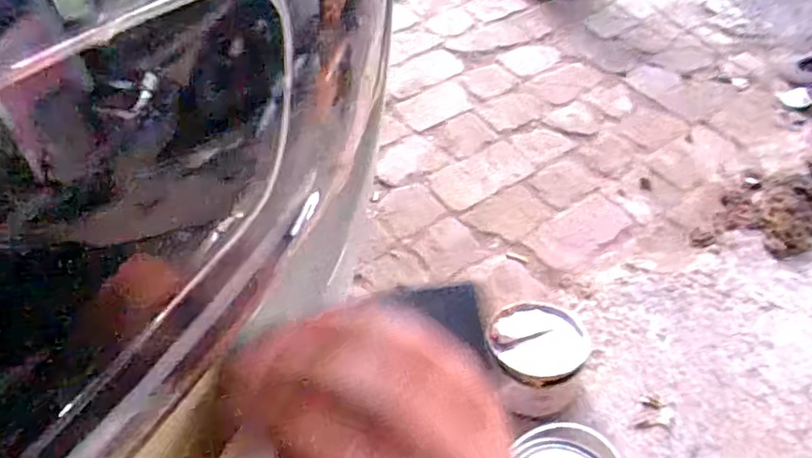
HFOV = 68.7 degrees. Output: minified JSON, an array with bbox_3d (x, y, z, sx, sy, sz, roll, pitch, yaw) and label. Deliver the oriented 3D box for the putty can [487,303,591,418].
[{"bbox_3d":[0.201,0.198,0.923,0.159,0.128,0.159,-26,58,-23],"label":"putty can"}]

